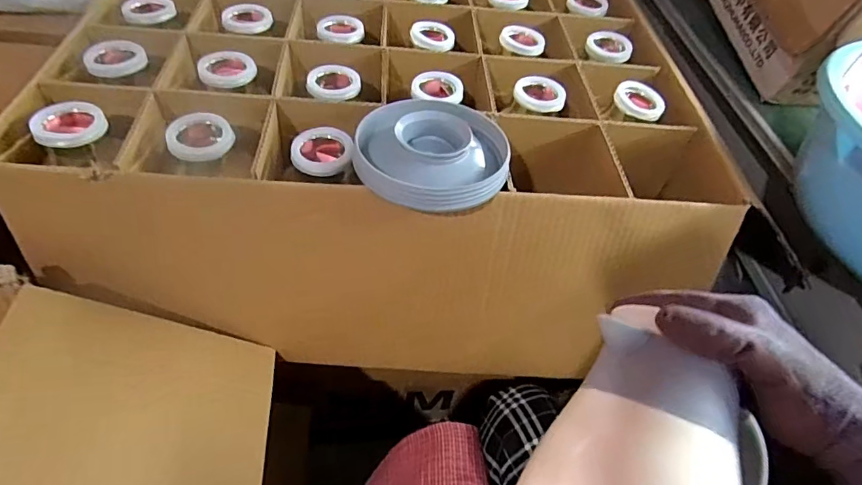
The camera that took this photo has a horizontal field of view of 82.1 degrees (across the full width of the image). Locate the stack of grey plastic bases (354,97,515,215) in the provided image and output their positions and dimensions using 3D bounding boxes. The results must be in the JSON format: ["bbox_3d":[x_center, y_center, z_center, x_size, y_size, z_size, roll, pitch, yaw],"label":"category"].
[{"bbox_3d":[0.002,-0.084,0.441,0.134,0.049,0.105,4,49,-3],"label":"stack of grey plastic bases"}]

